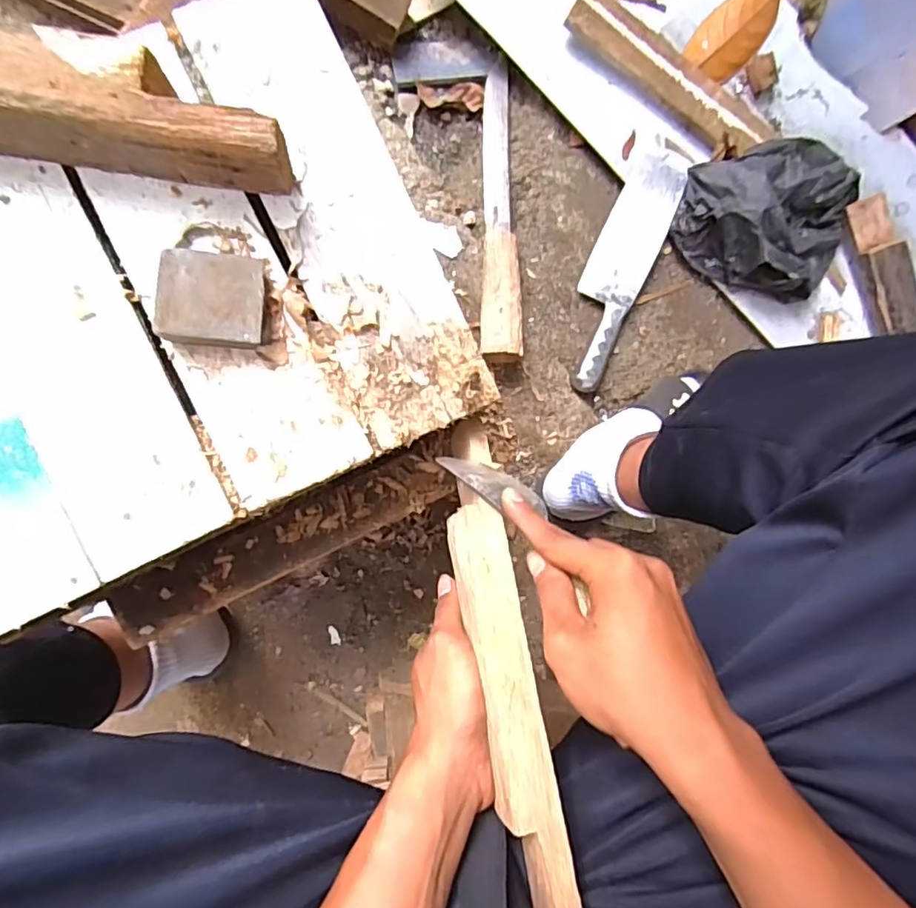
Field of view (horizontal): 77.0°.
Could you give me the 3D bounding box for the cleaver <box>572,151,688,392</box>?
[{"bbox_3d":[0.198,-0.225,0.706,0.073,0.024,0.294,24,88,-9],"label":"cleaver"}]

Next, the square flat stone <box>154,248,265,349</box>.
[{"bbox_3d":[-0.139,-0.087,0.332,0.055,0.026,0.051,2,92,-9],"label":"square flat stone"}]

